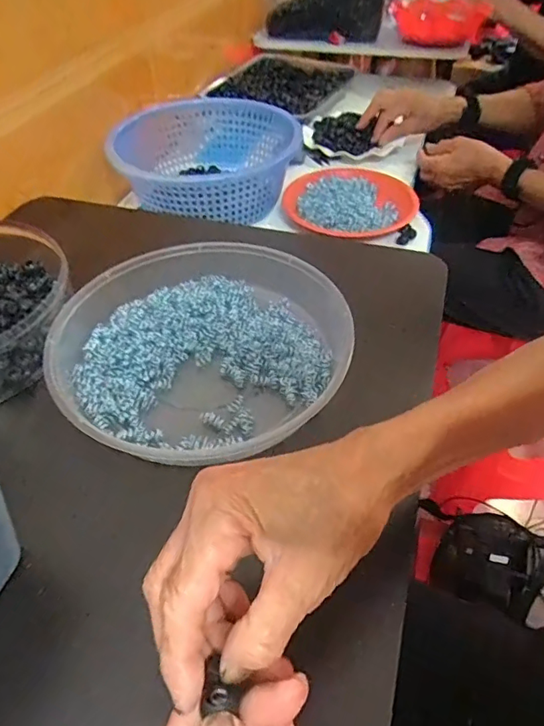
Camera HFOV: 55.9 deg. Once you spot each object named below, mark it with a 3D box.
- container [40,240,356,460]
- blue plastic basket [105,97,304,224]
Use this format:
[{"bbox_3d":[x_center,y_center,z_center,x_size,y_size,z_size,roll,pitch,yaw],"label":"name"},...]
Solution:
[{"bbox_3d":[-0.056,-0.020,0.415,0.234,0.035,0.228,-28,52,-24],"label":"container"},{"bbox_3d":[-0.097,-0.298,0.770,0.248,0.097,0.267,12,47,12],"label":"blue plastic basket"}]

